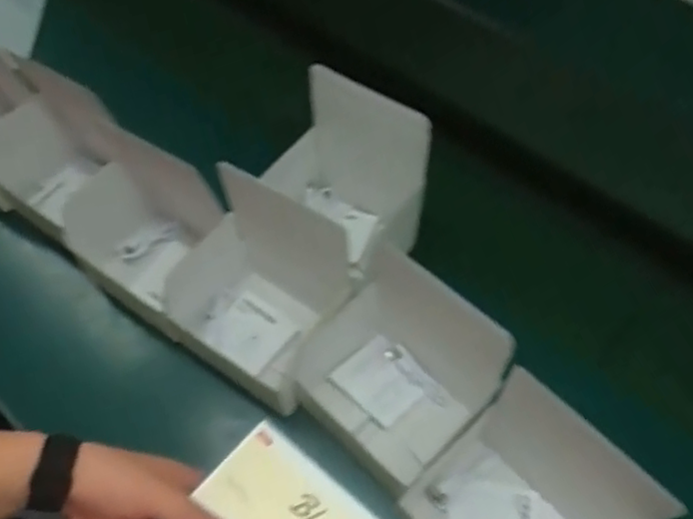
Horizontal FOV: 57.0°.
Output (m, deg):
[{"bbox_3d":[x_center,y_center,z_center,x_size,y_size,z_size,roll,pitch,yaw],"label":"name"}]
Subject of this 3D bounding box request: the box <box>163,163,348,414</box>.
[{"bbox_3d":[-0.088,0.028,0.624,0.162,0.178,0.126,29,59,21],"label":"box"}]

